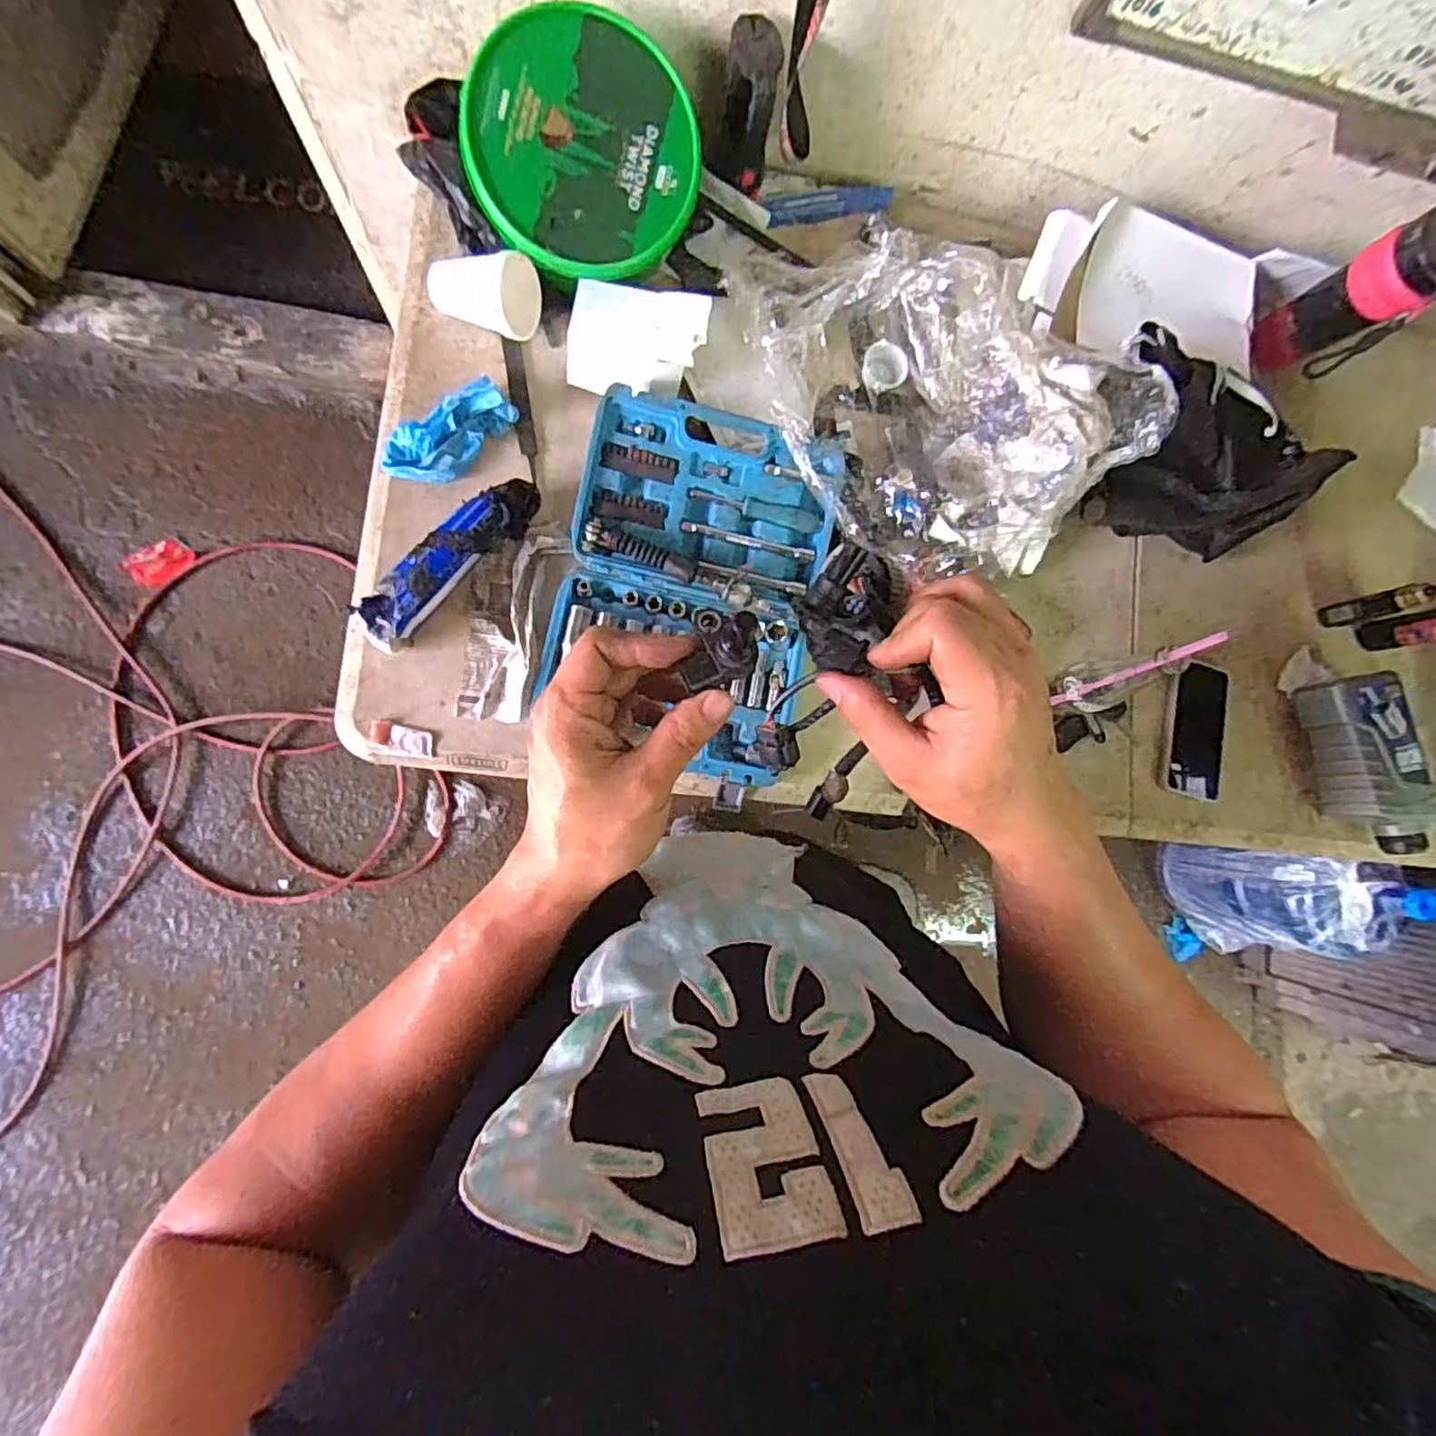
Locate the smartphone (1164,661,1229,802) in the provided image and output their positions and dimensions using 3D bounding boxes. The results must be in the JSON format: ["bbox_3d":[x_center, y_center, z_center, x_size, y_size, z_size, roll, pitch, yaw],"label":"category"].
[{"bbox_3d":[0.591,0.015,0.837,0.087,0.008,0.165,11,82,-13],"label":"smartphone"}]

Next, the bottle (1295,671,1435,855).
[{"bbox_3d":[0.786,0.061,0.828,0.098,0.077,0.221,-9,86,-10],"label":"bottle"}]

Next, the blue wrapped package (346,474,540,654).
[{"bbox_3d":[-0.277,-0.165,0.702,0.060,0.044,0.228,44,80,-3],"label":"blue wrapped package"}]

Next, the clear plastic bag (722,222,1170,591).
[{"bbox_3d":[0.250,-0.358,0.757,0.385,0.125,0.393,-12,87,-10],"label":"clear plastic bag"}]

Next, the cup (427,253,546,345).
[{"bbox_3d":[-0.246,-0.437,0.713,0.114,0.069,0.066,8,84,-8],"label":"cup"}]

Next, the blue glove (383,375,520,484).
[{"bbox_3d":[-0.287,-0.301,0.726,0.070,0.030,0.144,44,80,-3],"label":"blue glove"}]

